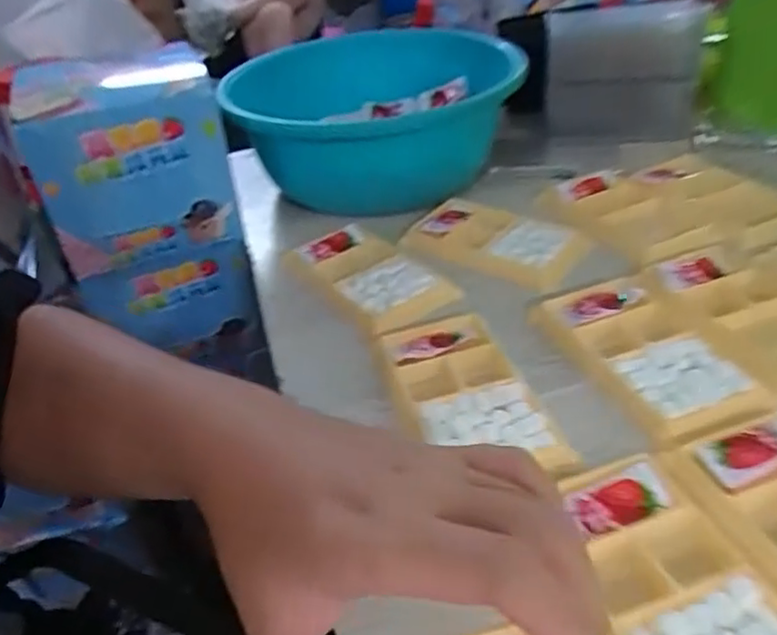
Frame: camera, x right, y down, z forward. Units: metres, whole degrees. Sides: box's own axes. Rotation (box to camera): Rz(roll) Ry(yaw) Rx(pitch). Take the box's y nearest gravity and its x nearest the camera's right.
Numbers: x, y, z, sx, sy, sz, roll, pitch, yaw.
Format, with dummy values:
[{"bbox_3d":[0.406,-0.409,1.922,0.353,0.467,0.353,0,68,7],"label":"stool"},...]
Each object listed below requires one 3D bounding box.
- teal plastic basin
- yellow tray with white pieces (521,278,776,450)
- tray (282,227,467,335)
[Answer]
[{"bbox_3d":[-0.008,-0.181,0.588,0.228,0.107,0.222,-5,37,3],"label":"teal plastic basin"},{"bbox_3d":[0.156,0.018,0.388,0.075,0.011,0.137,-18,38,-14],"label":"yellow tray with white pieces"},{"bbox_3d":[-0.014,-0.036,0.482,0.073,0.011,0.132,-26,41,-24],"label":"tray"}]

